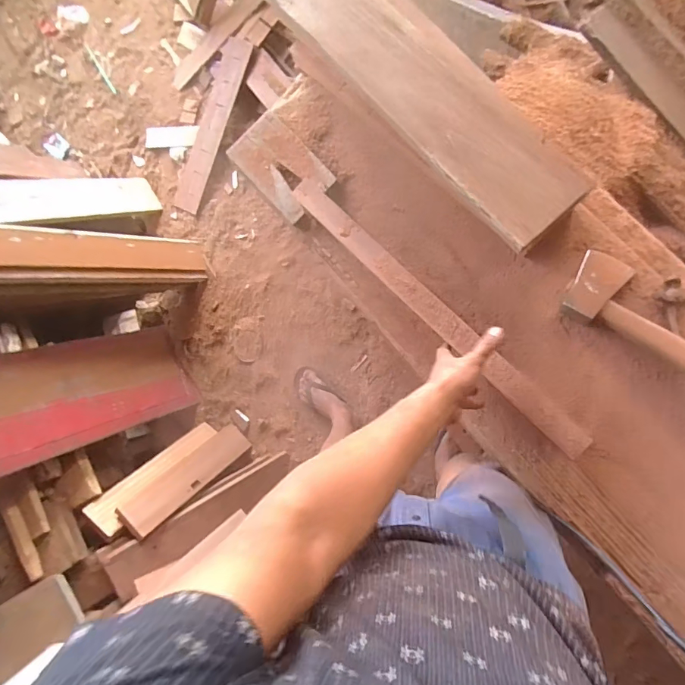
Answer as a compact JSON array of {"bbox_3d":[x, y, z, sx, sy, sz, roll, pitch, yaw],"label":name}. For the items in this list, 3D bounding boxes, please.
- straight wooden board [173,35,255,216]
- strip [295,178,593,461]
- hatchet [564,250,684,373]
[{"bbox_3d":[-0.455,-0.735,1.467,0.127,0.018,0.577,31,105,21],"label":"straight wooden board"},{"bbox_3d":[0.128,-0.051,0.640,0.570,0.020,0.043,45,98,12],"label":"strip"},{"bbox_3d":[0.486,0.006,0.624,0.354,0.055,0.112,44,98,18],"label":"hatchet"}]

